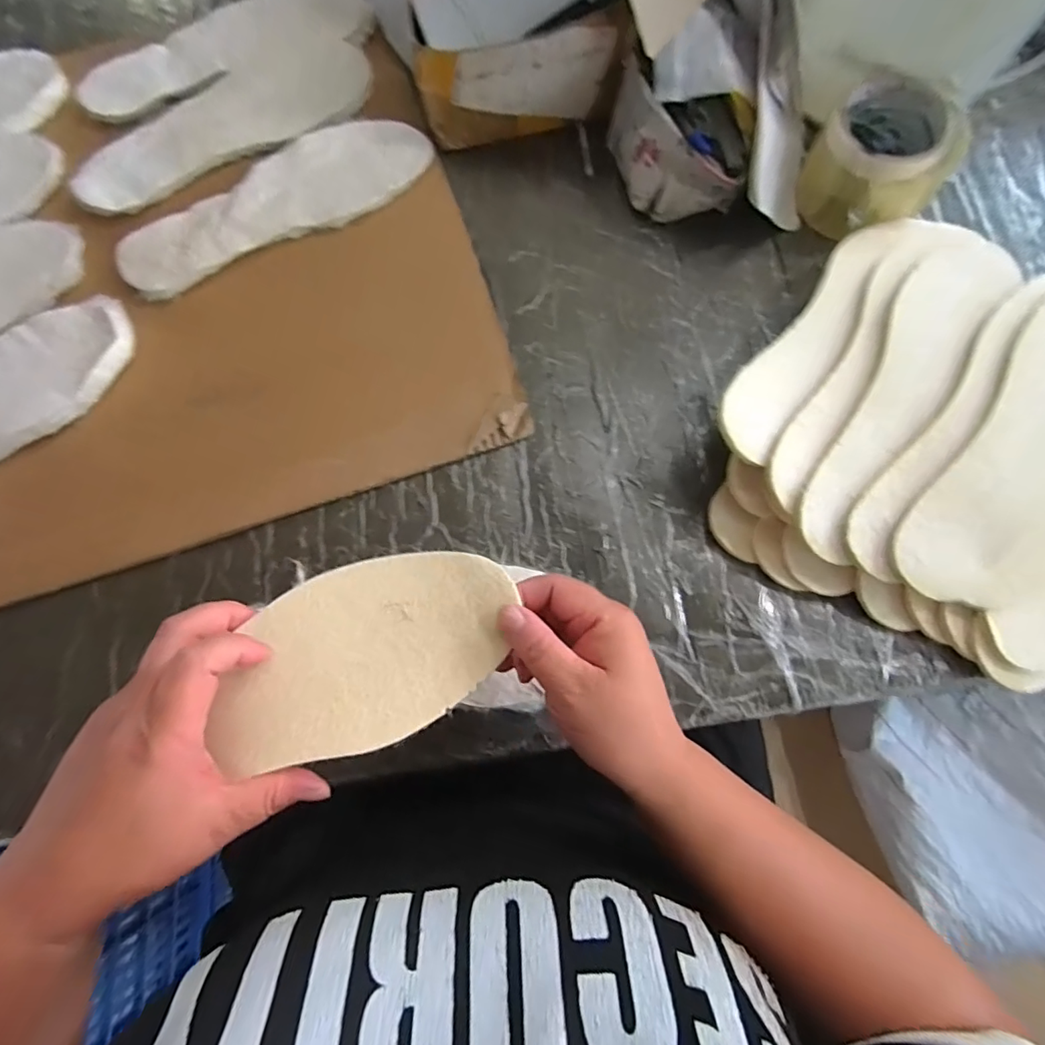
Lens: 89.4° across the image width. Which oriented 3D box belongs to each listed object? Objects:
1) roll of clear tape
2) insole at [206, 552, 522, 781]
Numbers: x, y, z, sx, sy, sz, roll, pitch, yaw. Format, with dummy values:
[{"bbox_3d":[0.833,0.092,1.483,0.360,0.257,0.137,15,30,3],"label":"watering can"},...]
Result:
[{"bbox_3d":[0.287,-0.292,0.429,0.097,0.074,0.097,0,77,2],"label":"roll of clear tape"},{"bbox_3d":[-0.082,0.068,0.281,0.156,0.007,0.093,-13,75,-2],"label":"insole"}]

